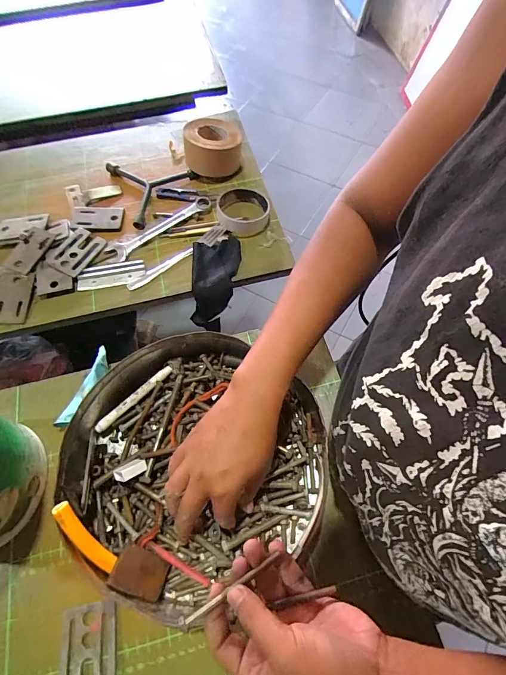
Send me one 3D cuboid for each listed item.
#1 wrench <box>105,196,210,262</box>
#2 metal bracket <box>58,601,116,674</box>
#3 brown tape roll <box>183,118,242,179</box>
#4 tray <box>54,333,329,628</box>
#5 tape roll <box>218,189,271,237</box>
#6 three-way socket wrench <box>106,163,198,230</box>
[{"bbox_3d":[-0.149,-0.182,0.570,0.189,0.007,0.033,-36,69,-15],"label":"wrench"},{"bbox_3d":[-0.158,0.301,0.330,0.052,0.012,0.078,-8,64,-3],"label":"metal bracket"},{"bbox_3d":[-0.069,-0.333,0.612,0.100,0.062,0.085,-11,64,-5],"label":"brown tape roll"},{"bbox_3d":[-0.057,0.124,0.382,0.273,0.067,0.252,0,64,1],"label":"tray"},{"bbox_3d":[-0.015,-0.205,0.552,0.079,0.032,0.085,0,64,1],"label":"tape roll"},{"bbox_3d":[-0.199,-0.265,0.603,0.136,0.014,0.147,31,68,15],"label":"three-way socket wrench"}]

